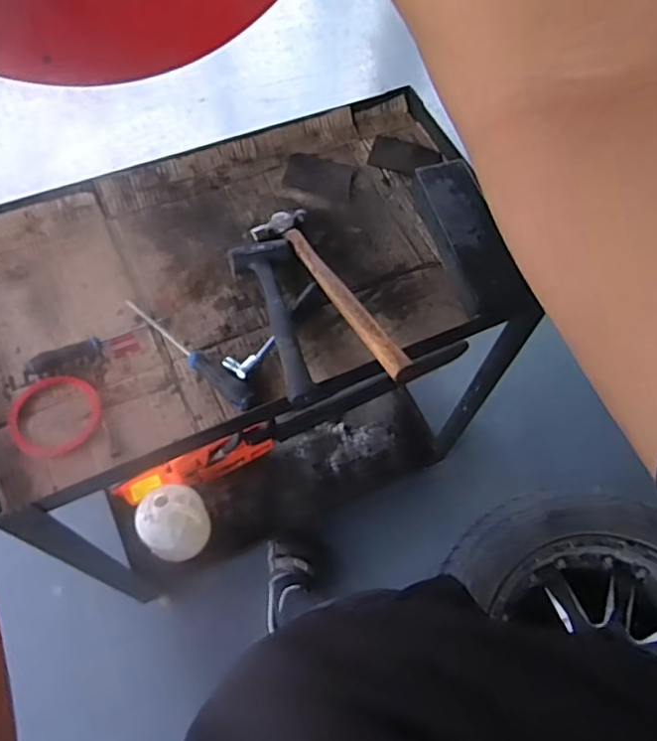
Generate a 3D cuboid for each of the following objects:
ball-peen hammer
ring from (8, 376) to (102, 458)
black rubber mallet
[{"bbox_3d":[-0.002,-0.110,0.846,0.088,0.068,0.344,-25,67,-15],"label":"ball-peen hammer"},{"bbox_3d":[-0.351,0.056,0.772,0.110,0.006,0.109,1,63,-3],"label":"ring"},{"bbox_3d":[-0.072,-0.070,0.835,0.090,0.053,0.269,-11,64,-8],"label":"black rubber mallet"}]

